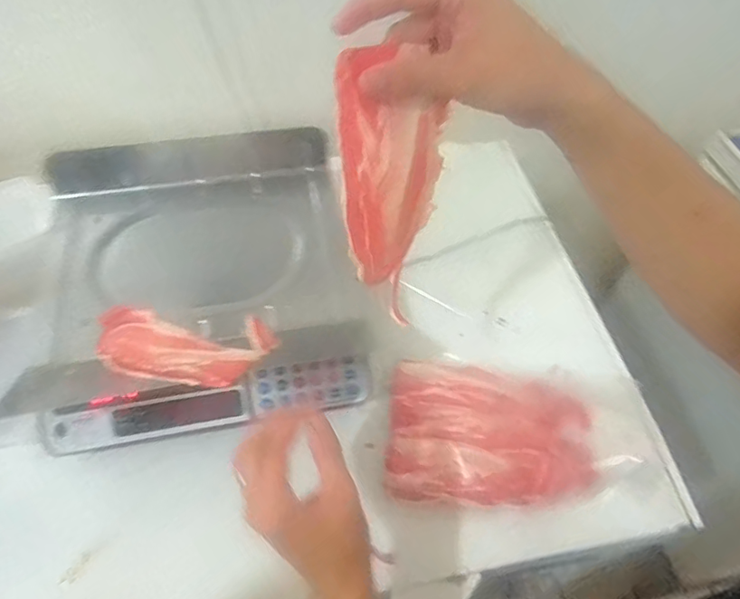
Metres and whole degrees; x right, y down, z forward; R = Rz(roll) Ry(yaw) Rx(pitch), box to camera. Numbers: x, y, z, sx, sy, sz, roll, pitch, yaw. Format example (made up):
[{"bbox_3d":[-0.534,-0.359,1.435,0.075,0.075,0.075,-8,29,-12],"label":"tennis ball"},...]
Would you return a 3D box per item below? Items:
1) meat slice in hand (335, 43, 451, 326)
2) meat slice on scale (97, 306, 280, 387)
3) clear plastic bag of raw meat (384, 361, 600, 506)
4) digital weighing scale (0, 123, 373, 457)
[{"bbox_3d":[0.017,-0.074,0.392,0.080,0.208,0.019,-19,38,-14],"label":"meat slice in hand"},{"bbox_3d":[-0.193,0.038,0.538,0.186,0.030,0.116,6,28,21],"label":"meat slice on scale"},{"bbox_3d":[0.140,0.146,0.601,0.228,0.025,0.163,6,58,0],"label":"clear plastic bag of raw meat"},{"bbox_3d":[-0.201,-0.023,0.638,0.339,0.127,0.349,-8,59,-8],"label":"digital weighing scale"}]

